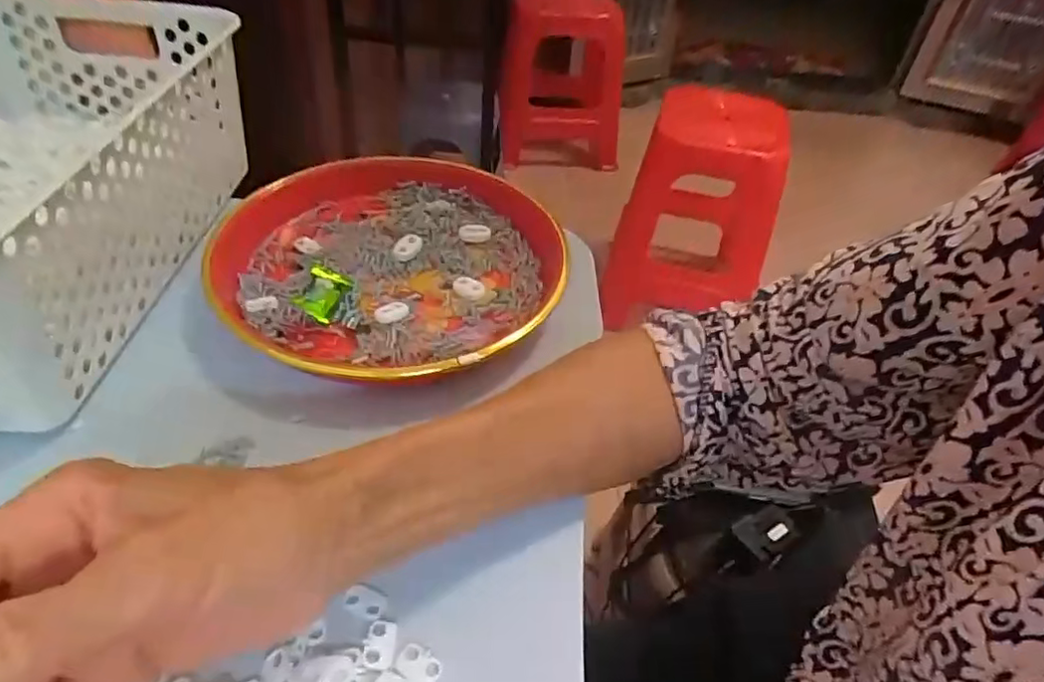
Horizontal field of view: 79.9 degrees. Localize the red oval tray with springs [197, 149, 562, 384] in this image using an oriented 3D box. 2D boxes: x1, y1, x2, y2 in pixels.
[{"bbox_3d":[-0.082,-0.054,0.407,0.219,0.034,0.224,-25,51,-32],"label":"red oval tray with springs"}]

